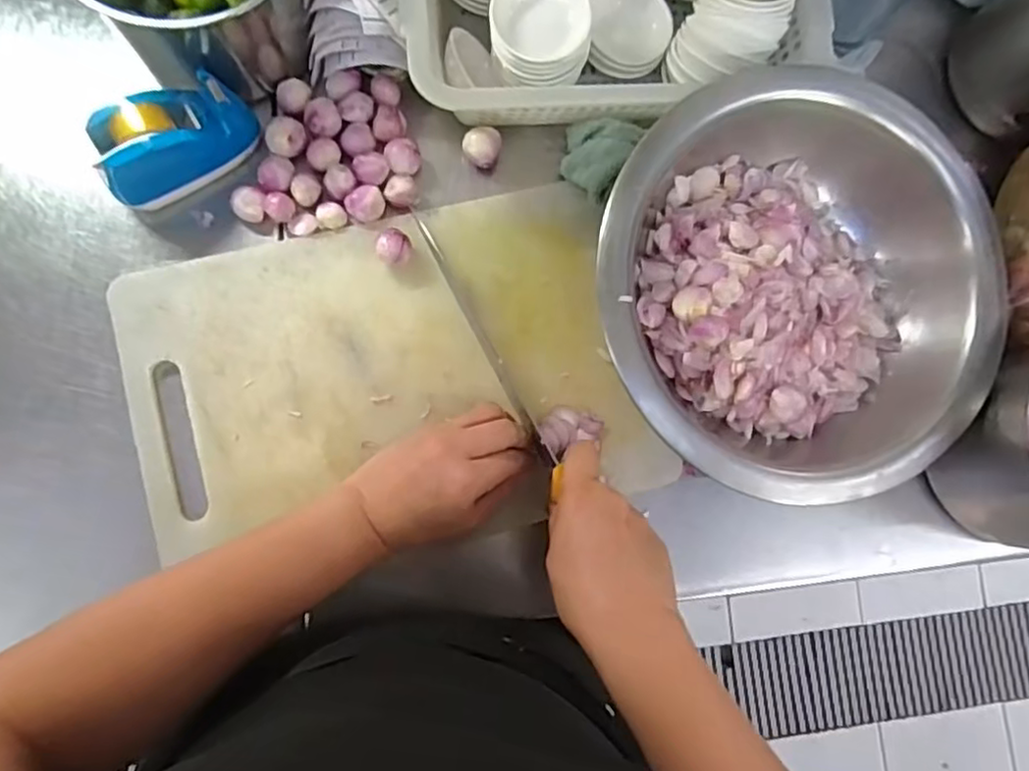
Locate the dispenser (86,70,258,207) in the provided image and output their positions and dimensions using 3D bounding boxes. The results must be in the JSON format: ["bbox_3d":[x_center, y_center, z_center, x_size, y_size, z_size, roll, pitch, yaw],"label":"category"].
[{"bbox_3d":[-0.250,-0.183,0.479,0.110,0.057,0.046,-36,89,-9],"label":"dispenser"}]

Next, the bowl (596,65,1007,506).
[{"bbox_3d":[0.211,-0.077,0.504,0.298,0.096,0.309,1,83,-7],"label":"bowl"}]

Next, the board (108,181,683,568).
[{"bbox_3d":[-0.090,-0.004,0.502,0.370,0.026,0.253,-15,86,-5],"label":"board"}]

